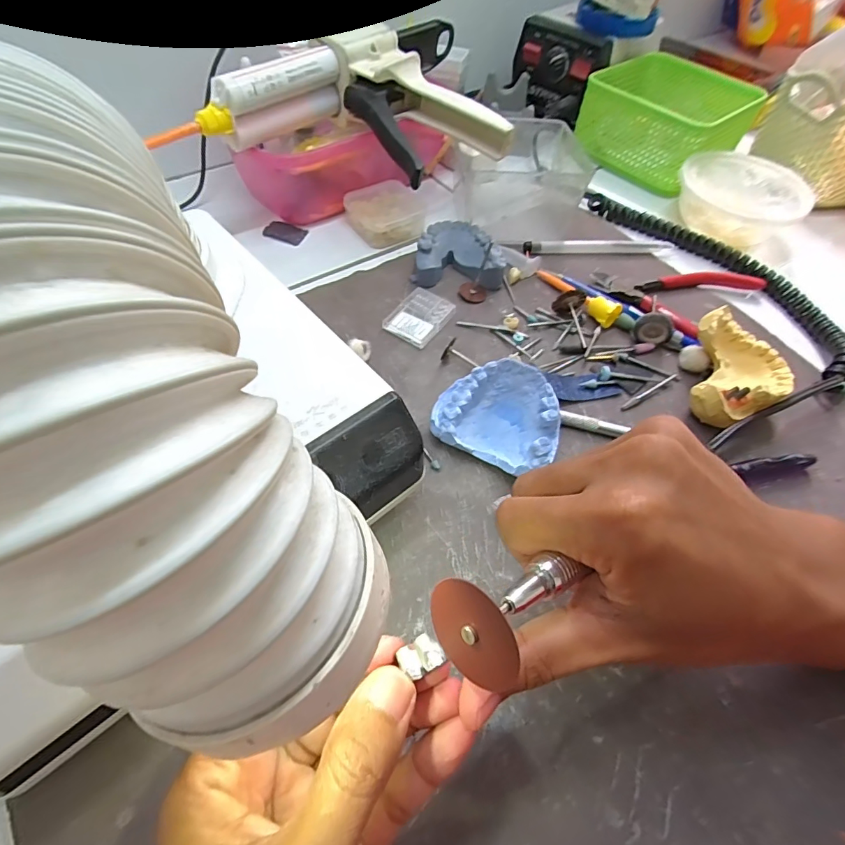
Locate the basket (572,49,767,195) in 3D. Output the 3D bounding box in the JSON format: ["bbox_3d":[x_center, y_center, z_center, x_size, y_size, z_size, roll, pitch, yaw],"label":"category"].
[{"bbox_3d":[0.242,-0.303,0.464,0.132,0.060,0.131,-33,64,-23],"label":"basket"}]

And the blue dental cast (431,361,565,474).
[{"bbox_3d":[0.046,-0.005,0.261,0.069,0.024,0.057,28,95,15],"label":"blue dental cast"}]

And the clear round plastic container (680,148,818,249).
[{"bbox_3d":[0.276,-0.195,0.407,0.101,0.041,0.094,39,62,20],"label":"clear round plastic container"}]

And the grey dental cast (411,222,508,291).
[{"bbox_3d":[0.029,-0.128,0.354,0.065,0.022,0.053,7,56,1],"label":"grey dental cast"}]

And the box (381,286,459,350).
[{"bbox_3d":[-0.002,-0.074,0.325,0.035,0.008,0.046,32,60,16],"label":"box"}]

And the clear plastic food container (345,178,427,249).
[{"bbox_3d":[-0.030,-0.174,0.385,0.060,0.021,0.054,-19,60,-16],"label":"clear plastic food container"}]

